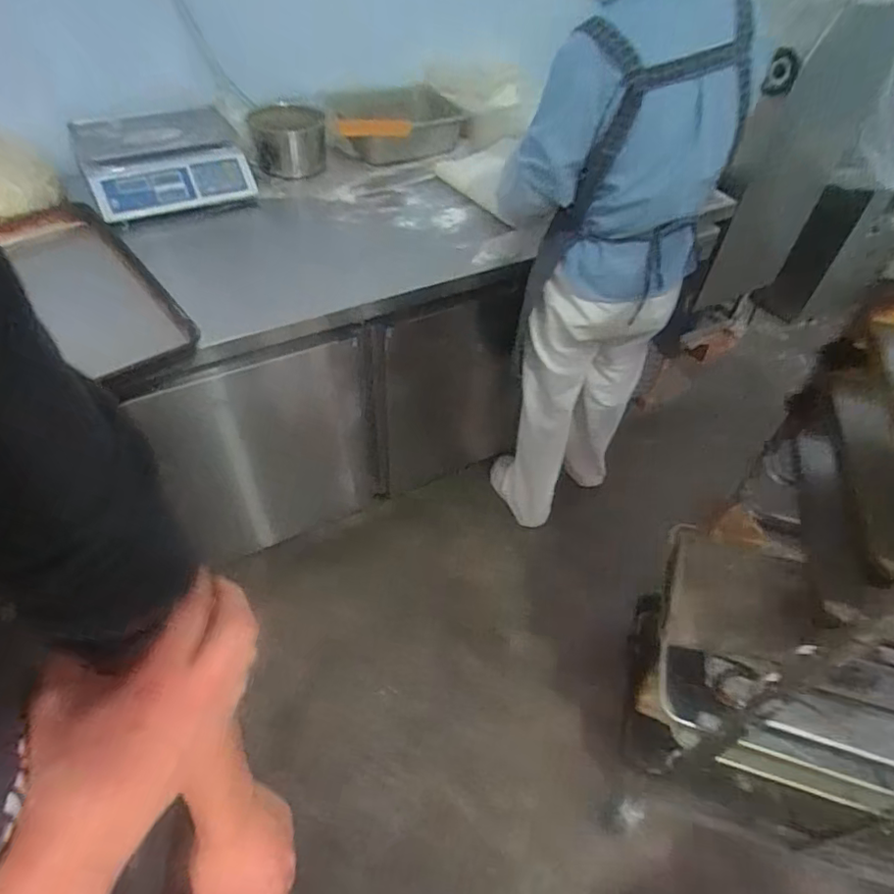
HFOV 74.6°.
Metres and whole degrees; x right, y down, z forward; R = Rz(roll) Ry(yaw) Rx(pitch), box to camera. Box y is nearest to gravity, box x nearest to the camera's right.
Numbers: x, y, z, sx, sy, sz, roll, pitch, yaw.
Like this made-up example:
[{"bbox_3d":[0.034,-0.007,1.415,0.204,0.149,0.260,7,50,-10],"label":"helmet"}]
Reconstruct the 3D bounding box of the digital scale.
[{"bbox_3d":[-0.675,-0.686,1.397,0.347,0.134,0.364,-19,52,-19],"label":"digital scale"}]

